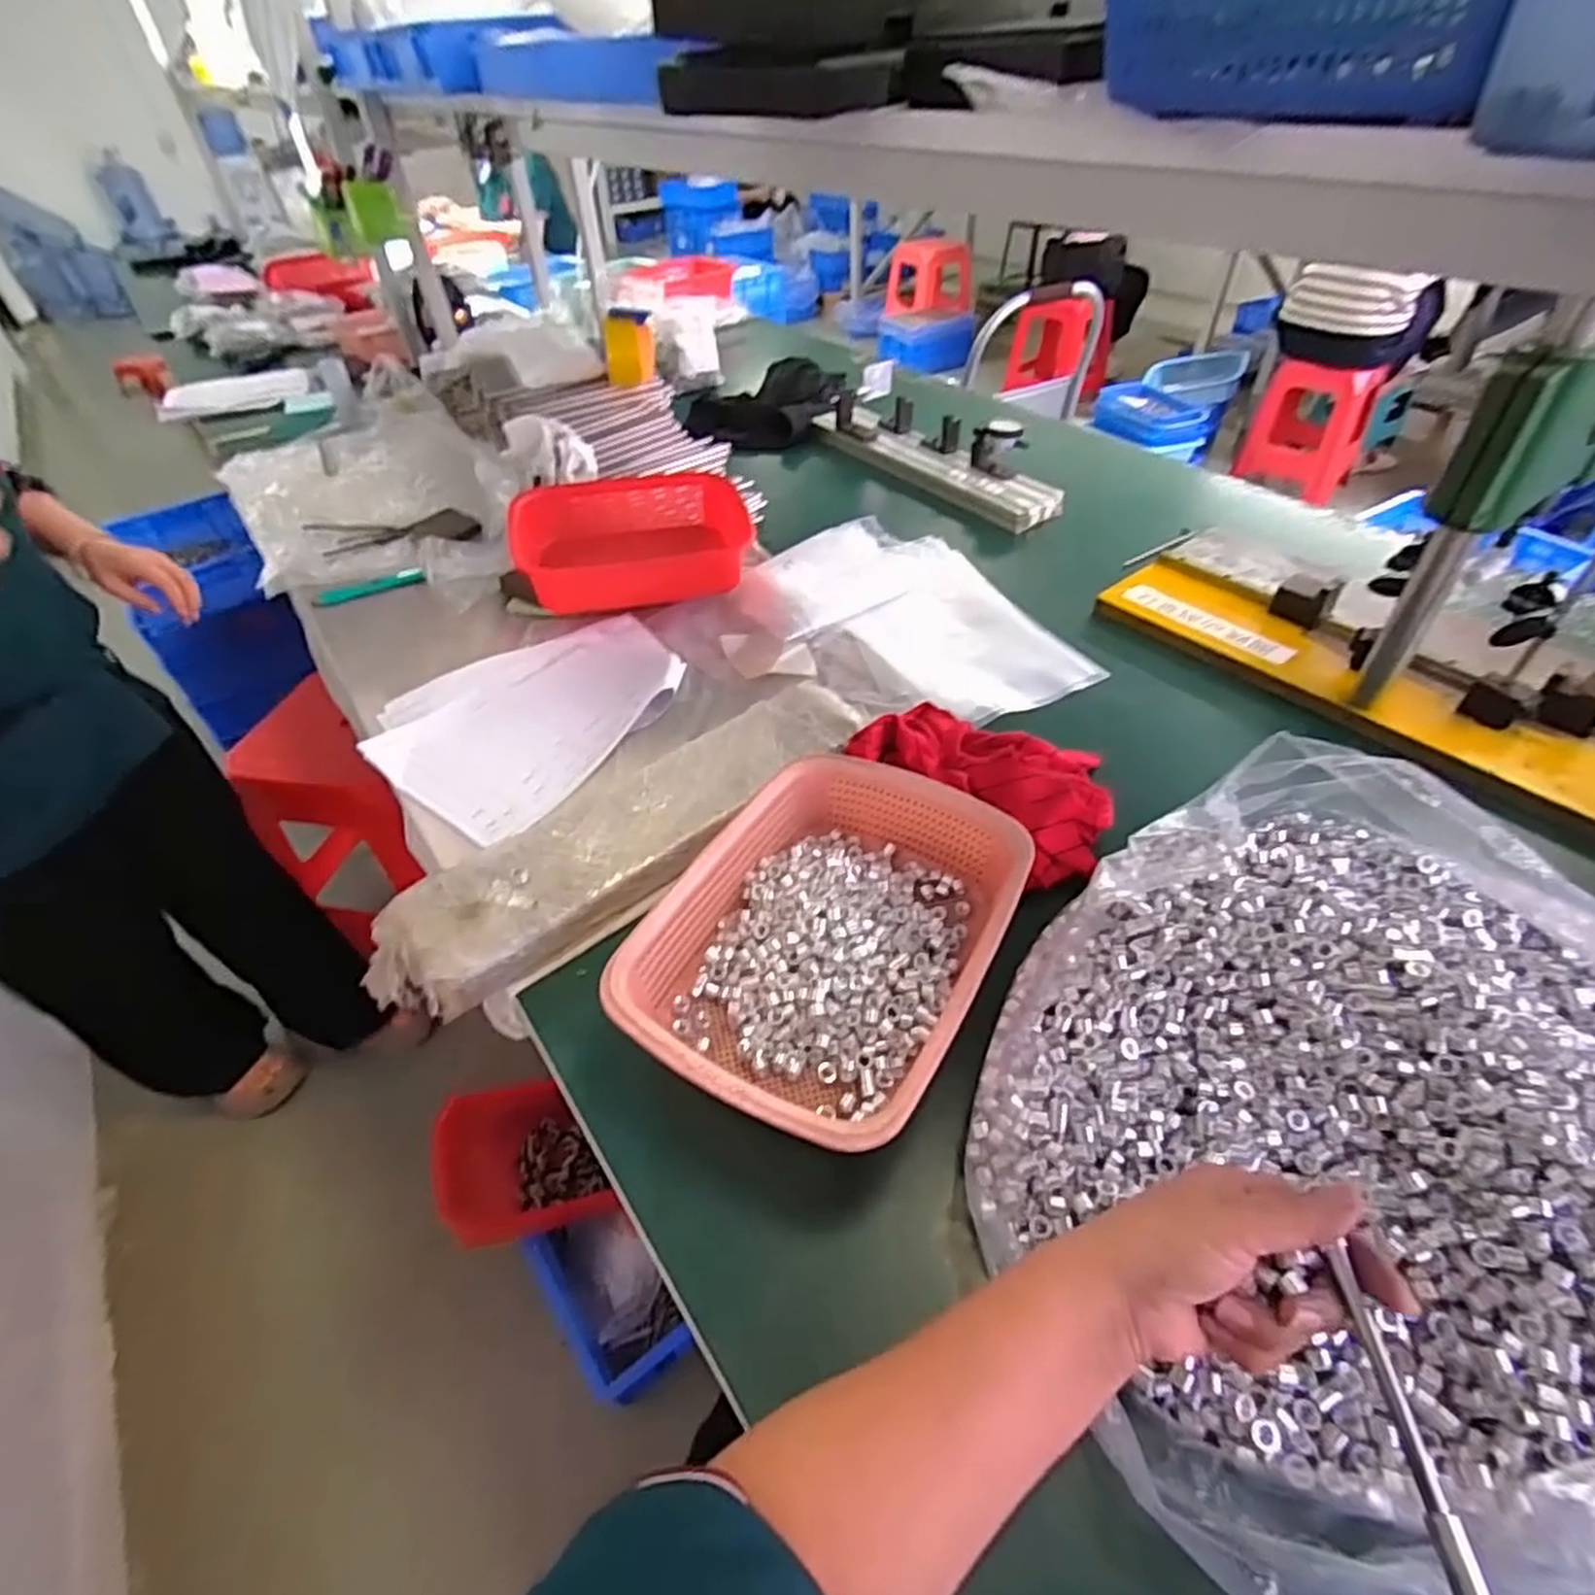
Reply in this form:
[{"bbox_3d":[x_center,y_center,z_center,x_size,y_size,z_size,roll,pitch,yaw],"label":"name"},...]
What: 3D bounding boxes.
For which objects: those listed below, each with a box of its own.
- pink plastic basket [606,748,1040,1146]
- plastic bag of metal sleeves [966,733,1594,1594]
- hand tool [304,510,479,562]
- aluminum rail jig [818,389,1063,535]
[{"bbox_3d":[0.026,0.100,0.560,0.218,0.071,0.300,22,50,22],"label":"pink plastic basket"},{"bbox_3d":[0.335,0.169,0.408,0.414,0.150,0.448,28,52,26],"label":"plastic bag of metal sleeves"},{"bbox_3d":[-0.597,-0.383,1.104,0.250,0.034,0.103,1,45,3],"label":"hand tool"},{"bbox_3d":[0.203,-0.550,1.198,0.109,0.097,0.481,-28,51,-24],"label":"aluminum rail jig"}]

